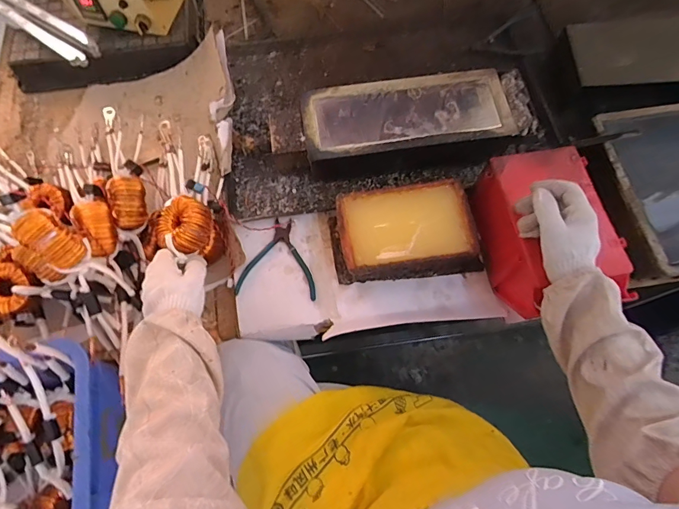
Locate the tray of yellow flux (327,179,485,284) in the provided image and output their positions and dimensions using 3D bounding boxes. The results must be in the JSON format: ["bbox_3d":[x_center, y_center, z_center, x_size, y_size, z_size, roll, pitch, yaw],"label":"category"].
[{"bbox_3d":[0.103,-0.036,0.644,0.229,0.068,0.138,-6,69,-2],"label":"tray of yellow flux"}]

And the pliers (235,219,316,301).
[{"bbox_3d":[-0.098,0.005,0.662,0.126,0.008,0.131,4,69,2],"label":"pliers"}]

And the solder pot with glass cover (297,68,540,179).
[{"bbox_3d":[0.130,-0.222,0.709,0.377,0.086,0.151,-6,69,-2],"label":"solder pot with glass cover"}]

